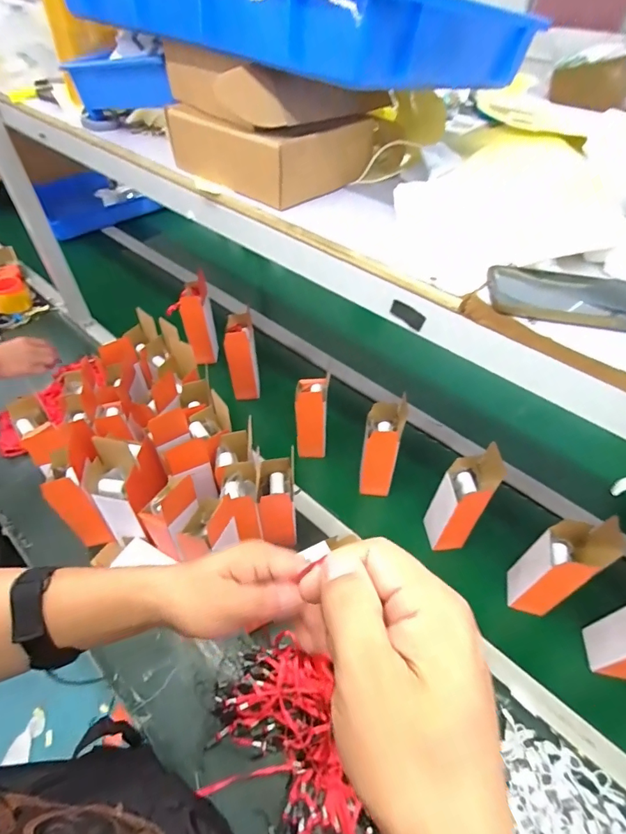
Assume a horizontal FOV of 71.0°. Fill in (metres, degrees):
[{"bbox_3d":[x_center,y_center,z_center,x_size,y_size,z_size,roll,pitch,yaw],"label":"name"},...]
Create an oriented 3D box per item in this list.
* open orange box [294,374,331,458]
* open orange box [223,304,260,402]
[{"bbox_3d":[-0.001,0.007,0.917,0.066,0.184,0.071,3,49,3],"label":"open orange box"},{"bbox_3d":[-0.163,-0.135,1.035,0.070,0.198,0.076,-6,49,-6],"label":"open orange box"}]

